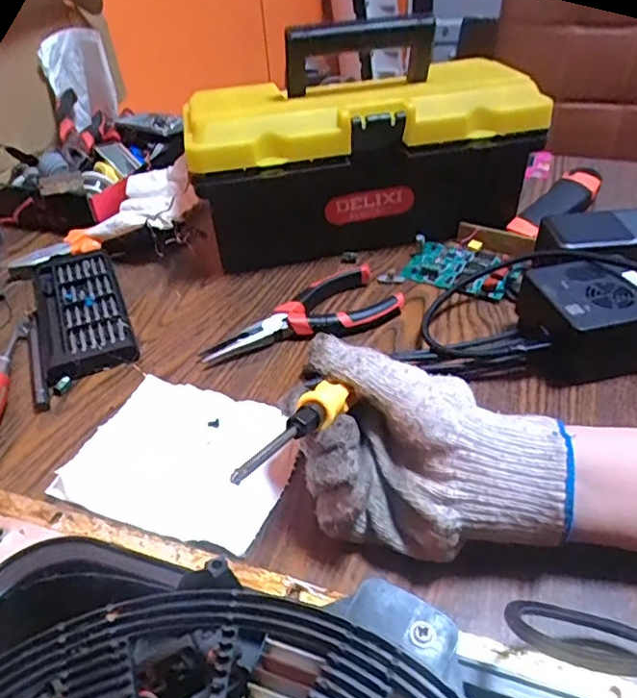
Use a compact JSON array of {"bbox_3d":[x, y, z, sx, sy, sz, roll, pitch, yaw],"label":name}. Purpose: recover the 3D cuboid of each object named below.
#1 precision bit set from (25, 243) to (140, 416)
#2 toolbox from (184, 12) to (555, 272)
[{"bbox_3d":[-0.192,-0.026,0.466,0.075,0.016,0.173,-17,42,-17],"label":"precision bit set"},{"bbox_3d":[0.040,-0.170,0.515,0.292,0.190,0.118,-6,40,-5],"label":"toolbox"}]

